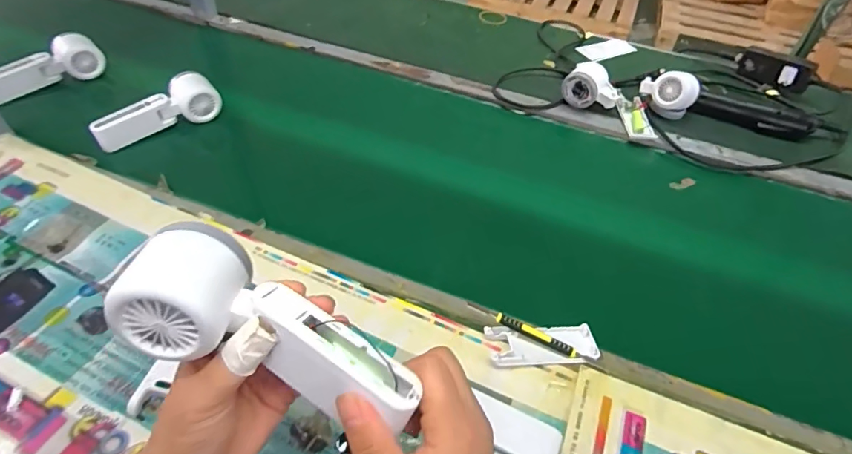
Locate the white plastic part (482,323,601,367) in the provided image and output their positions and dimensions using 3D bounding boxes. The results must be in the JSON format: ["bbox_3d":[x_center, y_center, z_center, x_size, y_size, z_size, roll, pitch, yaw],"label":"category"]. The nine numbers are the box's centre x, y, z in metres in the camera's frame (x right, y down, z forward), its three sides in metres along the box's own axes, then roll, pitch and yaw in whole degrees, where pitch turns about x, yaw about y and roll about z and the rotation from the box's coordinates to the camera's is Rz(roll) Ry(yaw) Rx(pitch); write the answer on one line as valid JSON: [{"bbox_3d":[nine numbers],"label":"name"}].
[{"bbox_3d":[0.111,0.112,0.468,0.103,0.017,0.039,-1,46,-6],"label":"white plastic part"}]

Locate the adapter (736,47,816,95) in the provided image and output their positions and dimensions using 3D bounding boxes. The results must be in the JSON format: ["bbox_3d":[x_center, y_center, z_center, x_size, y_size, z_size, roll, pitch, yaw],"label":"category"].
[{"bbox_3d":[0.629,-0.282,0.883,0.117,0.053,0.034,38,33,30],"label":"adapter"}]

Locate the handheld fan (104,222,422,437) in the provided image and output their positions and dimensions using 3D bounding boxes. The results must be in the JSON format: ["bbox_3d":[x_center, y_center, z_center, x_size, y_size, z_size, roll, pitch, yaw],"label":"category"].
[{"bbox_3d":[-0.080,0.058,0.260,0.156,0.043,0.057,27,43,-2],"label":"handheld fan"}]

